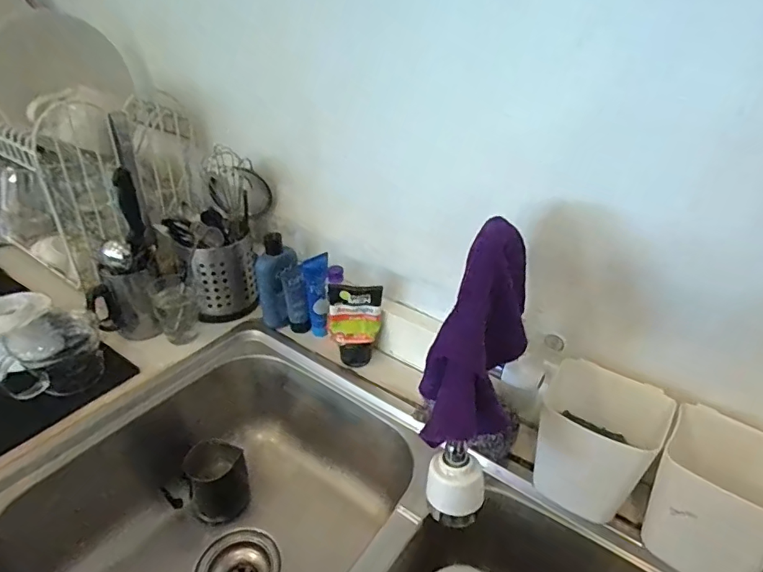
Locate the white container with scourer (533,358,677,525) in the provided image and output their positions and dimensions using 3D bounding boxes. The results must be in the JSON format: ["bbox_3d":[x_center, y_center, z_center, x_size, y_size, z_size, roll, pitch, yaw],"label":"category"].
[{"bbox_3d":[0.229,0.163,0.533,0.113,0.102,0.103,24,40,31],"label":"white container with scourer"}]

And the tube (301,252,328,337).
[{"bbox_3d":[-0.100,0.021,0.760,0.037,0.142,0.033,-4,34,-8],"label":"tube"}]

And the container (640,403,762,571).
[{"bbox_3d":[0.325,0.202,0.470,0.107,0.102,0.121,28,41,34],"label":"container"}]

